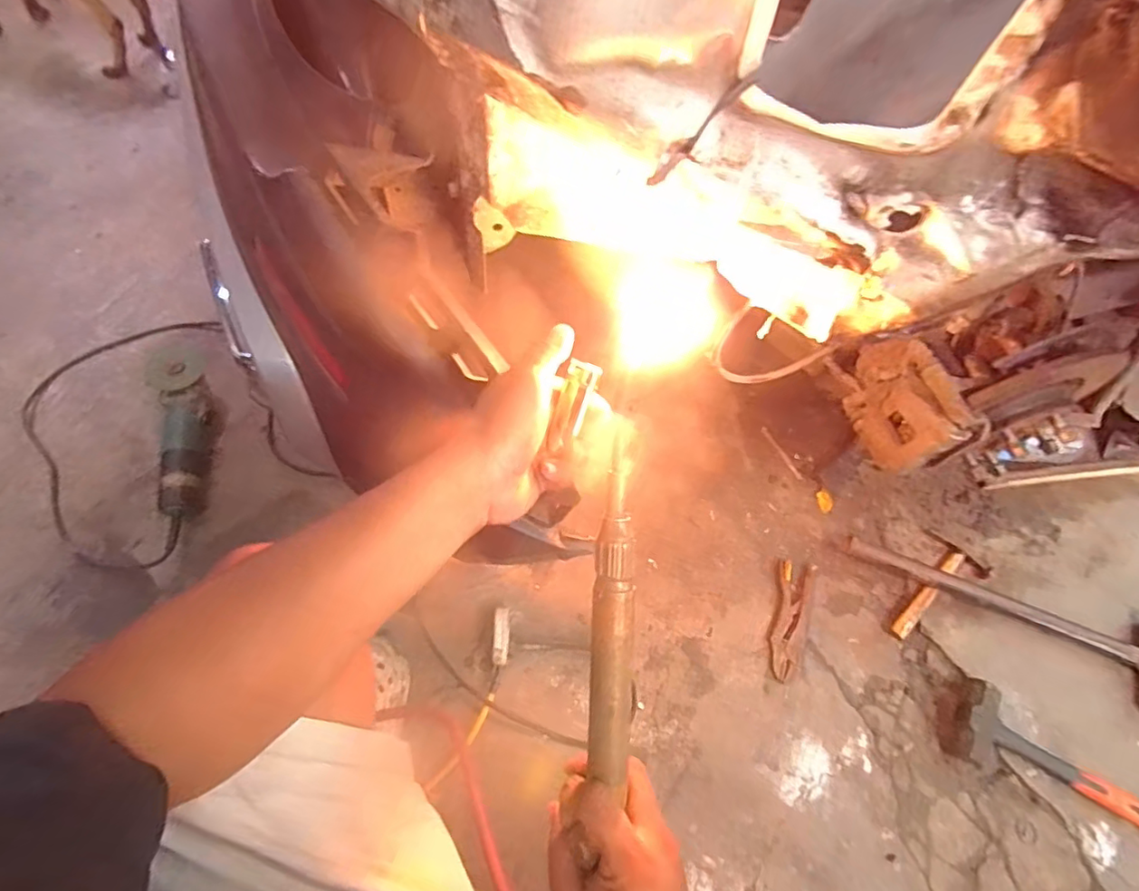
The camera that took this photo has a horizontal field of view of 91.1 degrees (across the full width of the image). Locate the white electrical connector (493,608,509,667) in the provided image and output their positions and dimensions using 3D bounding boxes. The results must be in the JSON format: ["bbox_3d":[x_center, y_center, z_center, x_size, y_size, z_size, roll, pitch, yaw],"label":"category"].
[{"bbox_3d":[-0.101,0.285,0.835,0.021,0.023,0.080,2,63,-5],"label":"white electrical connector"}]

